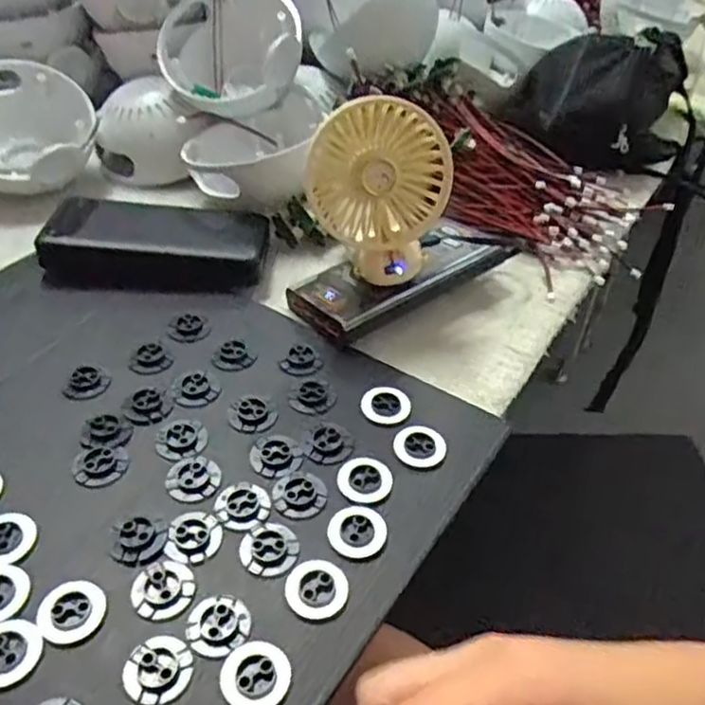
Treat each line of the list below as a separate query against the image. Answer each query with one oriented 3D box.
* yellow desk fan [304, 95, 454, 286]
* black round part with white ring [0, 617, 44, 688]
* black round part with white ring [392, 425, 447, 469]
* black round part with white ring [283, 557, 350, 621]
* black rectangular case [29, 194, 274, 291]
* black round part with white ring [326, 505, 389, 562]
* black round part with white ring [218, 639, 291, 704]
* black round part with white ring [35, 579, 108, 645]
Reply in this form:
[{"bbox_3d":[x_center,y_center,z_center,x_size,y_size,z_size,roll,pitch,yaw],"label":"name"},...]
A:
[{"bbox_3d":[0.016,-0.097,0.430,0.088,0.104,0.045,-7,43,-10],"label":"yellow desk fan"},{"bbox_3d":[-0.146,0.125,0.292,0.028,0.004,0.028,3,42,-2],"label":"black round part with white ring"},{"bbox_3d":[0.037,0.051,0.385,0.028,0.004,0.027,3,42,-2],"label":"black round part with white ring"},{"bbox_3d":[-0.016,0.108,0.320,0.029,0.004,0.029,3,42,-2],"label":"black round part with white ring"},{"bbox_3d":[-0.142,-0.078,0.506,0.150,0.032,0.075,3,42,-2],"label":"black rectangular case"},{"bbox_3d":[0.003,0.088,0.344,0.028,0.004,0.029,3,42,-2],"label":"black round part with white ring"},{"bbox_3d":[-0.041,0.135,0.291,0.028,0.004,0.029,3,42,-2],"label":"black round part with white ring"},{"bbox_3d":[-0.124,0.113,0.306,0.028,0.004,0.027,3,42,-2],"label":"black round part with white ring"}]

